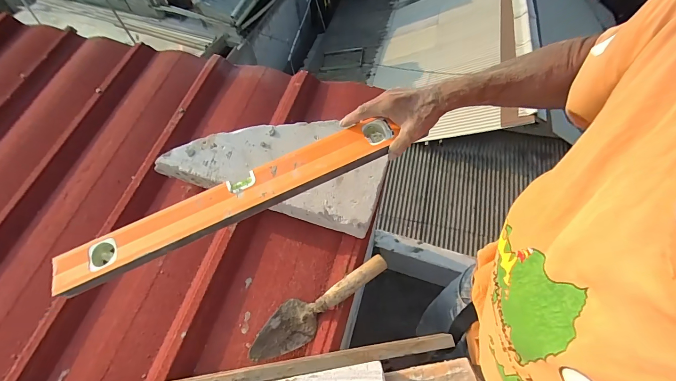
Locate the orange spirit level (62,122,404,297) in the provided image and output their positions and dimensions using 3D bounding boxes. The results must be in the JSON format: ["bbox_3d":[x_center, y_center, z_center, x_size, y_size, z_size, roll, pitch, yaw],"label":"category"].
[{"bbox_3d":[-0.158,0.015,0.461,0.520,0.030,0.060,-24,59,-4],"label":"orange spirit level"}]

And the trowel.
[{"bbox_3d":[-0.036,0.198,0.548,0.267,0.048,0.071,-35,62,-18],"label":"trowel"}]

